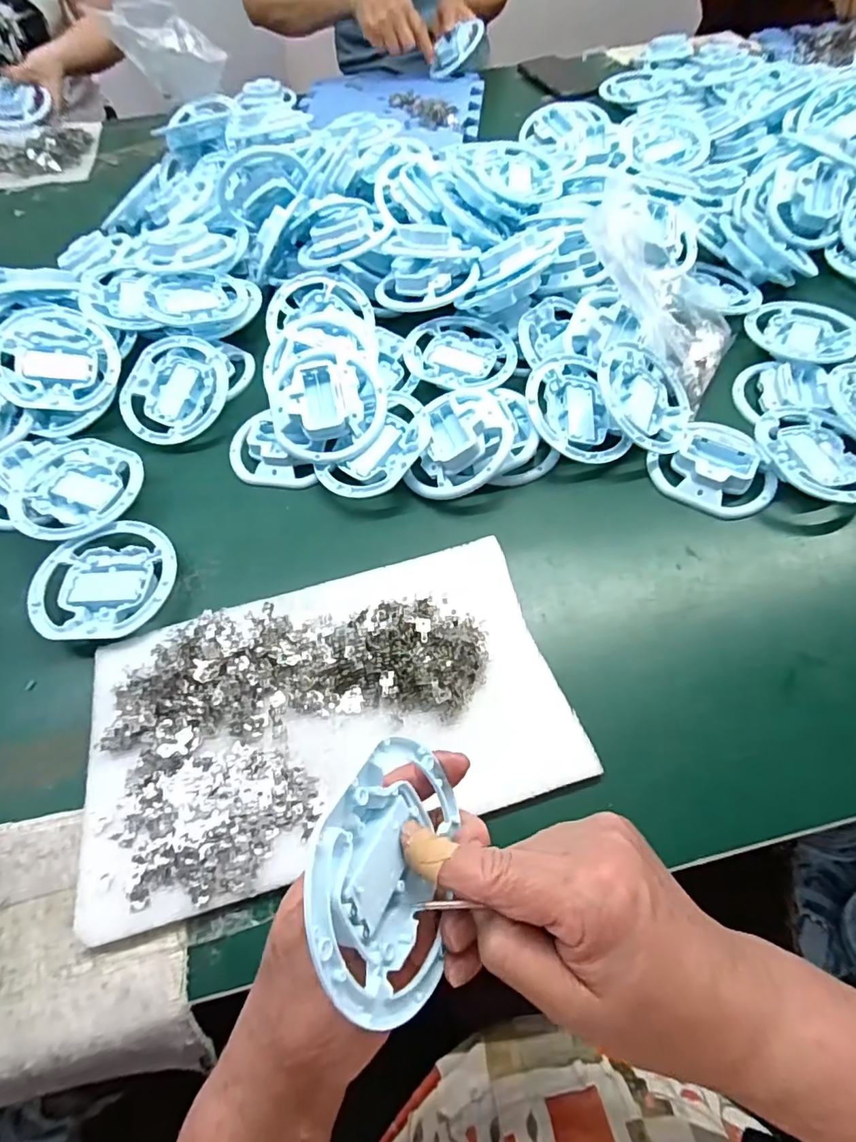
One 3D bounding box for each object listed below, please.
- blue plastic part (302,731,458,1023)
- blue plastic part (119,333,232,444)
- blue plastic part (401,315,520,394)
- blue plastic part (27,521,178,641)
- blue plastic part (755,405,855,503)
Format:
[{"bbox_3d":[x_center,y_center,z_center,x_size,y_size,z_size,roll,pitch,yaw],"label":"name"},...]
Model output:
[{"bbox_3d":[-0.016,0.129,0.232,0.015,0.091,0.100,-16,16,28],"label":"blue plastic part"},{"bbox_3d":[-0.234,-0.168,0.497,0.105,0.016,0.104,14,81,12],"label":"blue plastic part"},{"bbox_3d":[0.033,-0.208,0.504,0.107,0.017,0.097,30,66,18],"label":"blue plastic part"},{"bbox_3d":[-0.246,0.009,0.408,0.106,0.024,0.096,-2,60,2],"label":"blue plastic part"},{"bbox_3d":[0.325,-0.095,0.444,0.082,0.022,0.103,-36,65,-17],"label":"blue plastic part"}]

